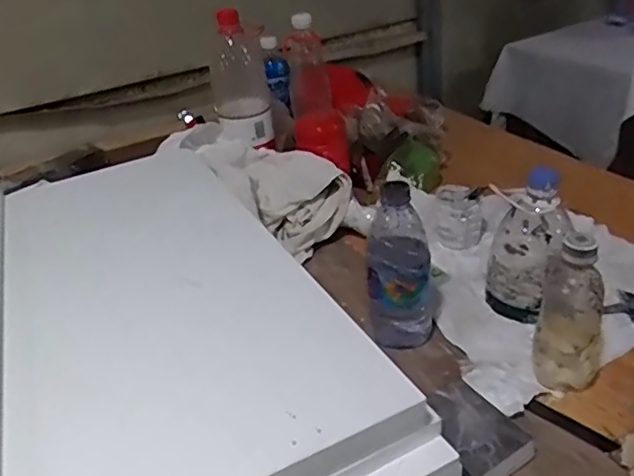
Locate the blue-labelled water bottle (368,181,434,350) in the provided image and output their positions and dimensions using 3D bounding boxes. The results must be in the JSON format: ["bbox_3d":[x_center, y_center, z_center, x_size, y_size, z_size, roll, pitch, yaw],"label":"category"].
[{"bbox_3d":[0.093,0.033,0.677,0.069,0.192,0.065,0,32,13],"label":"blue-labelled water bottle"}]

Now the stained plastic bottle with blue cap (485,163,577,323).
[{"bbox_3d":[0.248,0.004,0.706,0.088,0.165,0.087,-31,38,-33],"label":"stained plastic bottle with blue cap"}]

